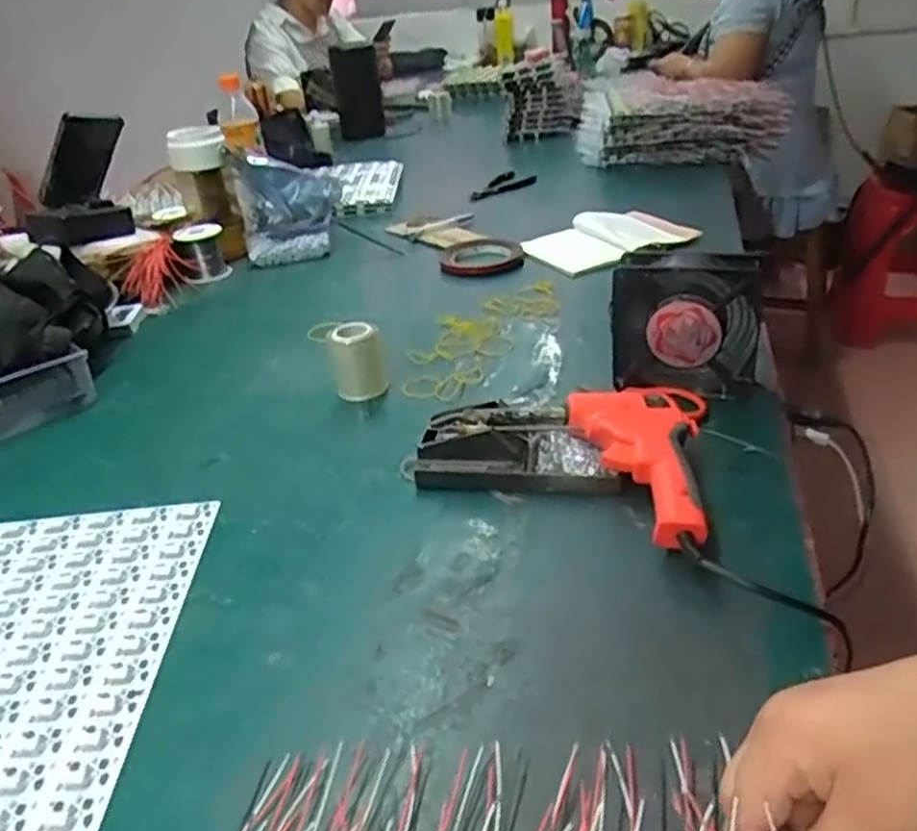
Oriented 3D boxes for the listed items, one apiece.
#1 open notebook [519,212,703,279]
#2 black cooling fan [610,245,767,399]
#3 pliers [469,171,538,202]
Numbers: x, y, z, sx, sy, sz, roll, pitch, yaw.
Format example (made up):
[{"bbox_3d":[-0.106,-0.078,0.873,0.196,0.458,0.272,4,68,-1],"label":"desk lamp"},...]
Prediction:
[{"bbox_3d":[0.204,-0.248,1.030,0.207,0.016,0.153,-19,34,-21],"label":"open notebook"},{"bbox_3d":[0.195,-0.079,0.645,0.122,0.112,0.045,2,33,16],"label":"black cooling fan"},{"bbox_3d":[0.072,-0.407,1.337,0.155,0.022,0.048,-30,38,-32],"label":"pliers"}]

